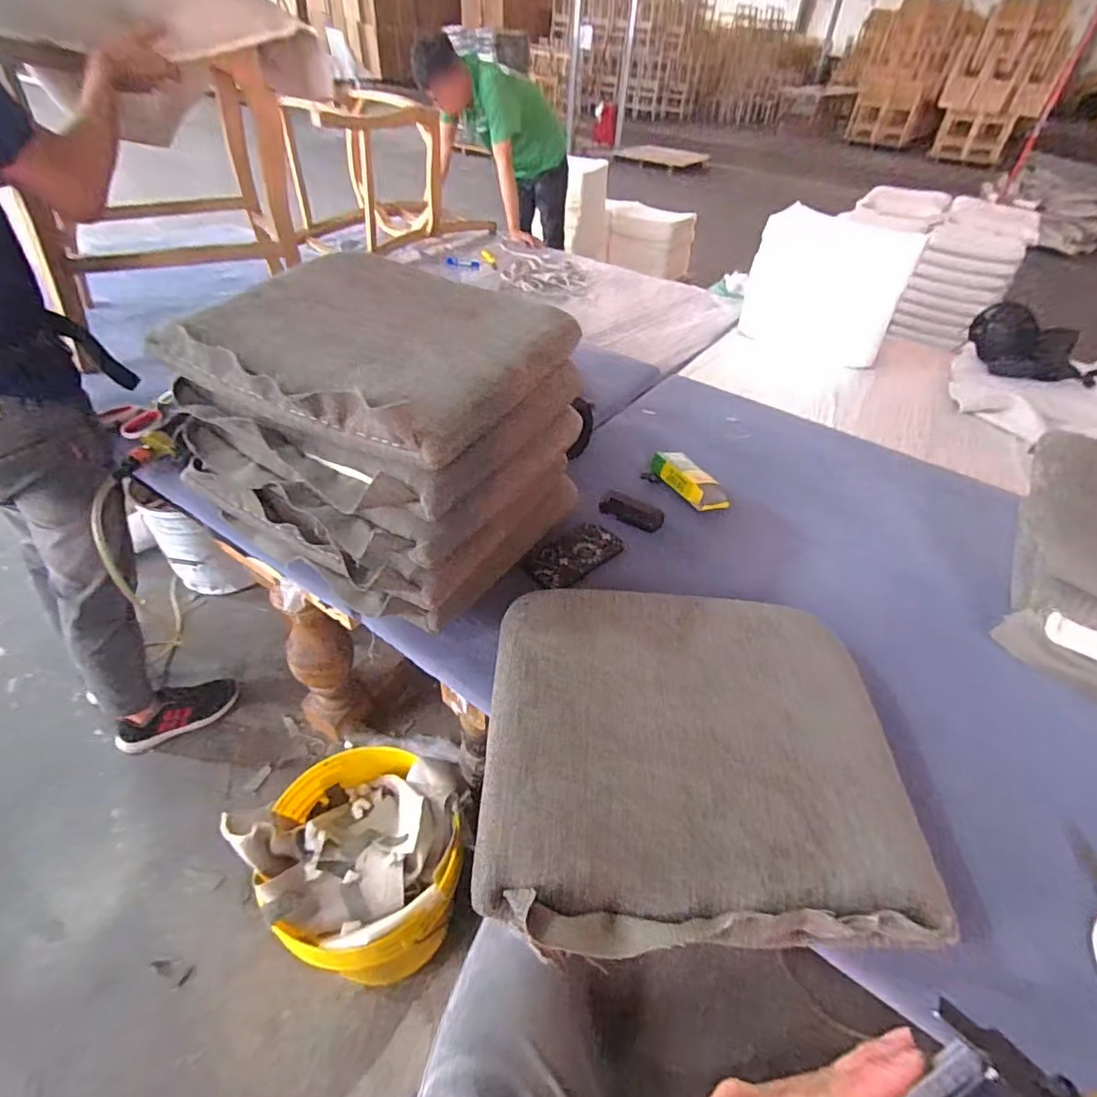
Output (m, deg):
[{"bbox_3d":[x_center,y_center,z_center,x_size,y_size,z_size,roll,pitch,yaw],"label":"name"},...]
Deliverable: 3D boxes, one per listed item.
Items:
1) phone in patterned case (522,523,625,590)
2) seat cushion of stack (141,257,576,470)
[{"bbox_3d":[0.038,0.010,0.865,0.161,0.015,0.077,-31,54,-33],"label":"phone in patterned case"},{"bbox_3d":[-0.216,-0.267,0.722,0.397,0.071,0.338,23,45,18],"label":"seat cushion of stack"}]

